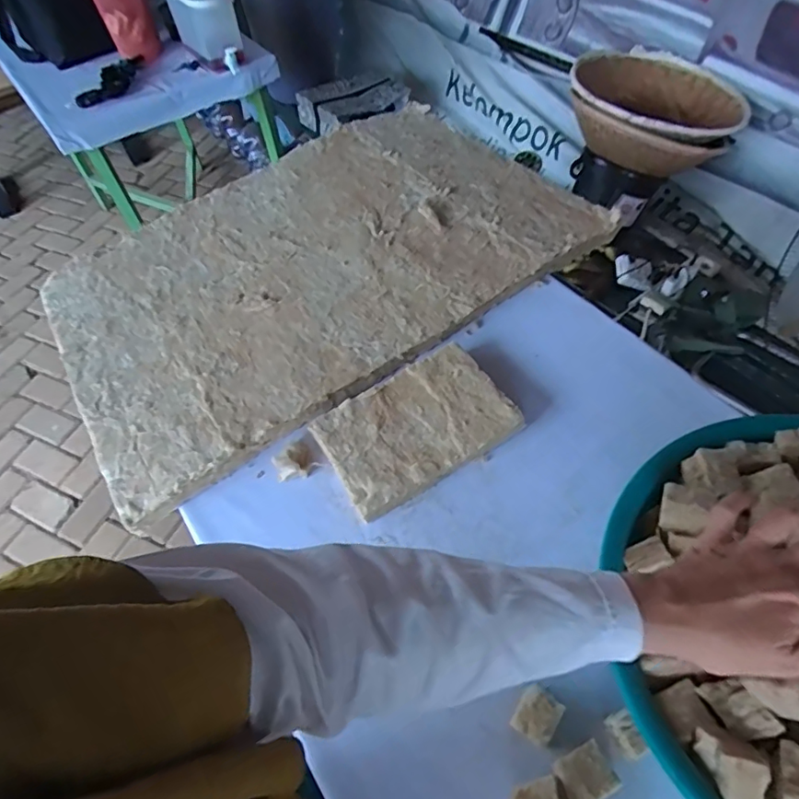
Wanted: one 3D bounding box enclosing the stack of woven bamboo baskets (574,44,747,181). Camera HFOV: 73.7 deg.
[{"bbox_3d":[0.630,-0.725,1.334,0.391,0.147,0.413,-39,60,-24],"label":"stack of woven bamboo baskets"}]

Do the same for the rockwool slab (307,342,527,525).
[{"bbox_3d":[0.019,0.031,0.646,0.218,0.026,0.149,-29,61,-13],"label":"rockwool slab"}]

